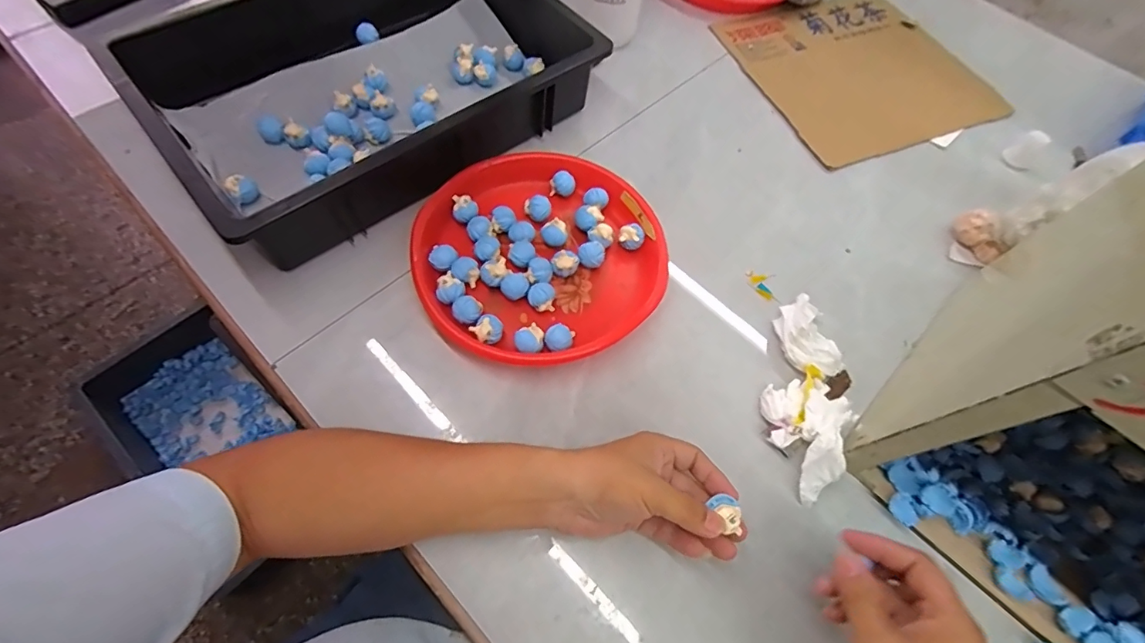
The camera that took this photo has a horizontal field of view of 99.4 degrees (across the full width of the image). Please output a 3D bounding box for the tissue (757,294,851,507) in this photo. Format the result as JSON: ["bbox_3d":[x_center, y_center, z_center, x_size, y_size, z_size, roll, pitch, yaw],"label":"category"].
[{"bbox_3d":[0.227,0.067,0.465,0.079,0.032,0.198,17,63,5],"label":"tissue"}]

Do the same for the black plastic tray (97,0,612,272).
[{"bbox_3d":[-0.220,-0.289,0.571,0.464,0.102,0.313,-39,71,-20],"label":"black plastic tray"}]

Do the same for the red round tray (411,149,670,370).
[{"bbox_3d":[-0.033,-0.072,0.513,0.246,0.033,0.251,1,62,-3],"label":"red round tray"}]

